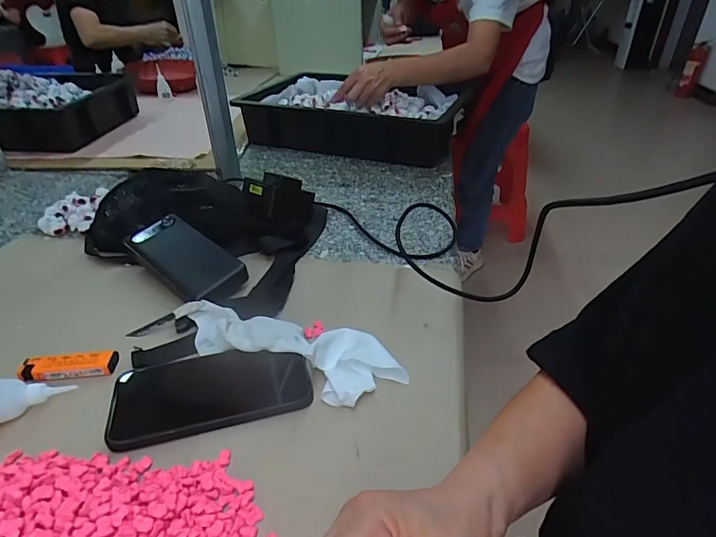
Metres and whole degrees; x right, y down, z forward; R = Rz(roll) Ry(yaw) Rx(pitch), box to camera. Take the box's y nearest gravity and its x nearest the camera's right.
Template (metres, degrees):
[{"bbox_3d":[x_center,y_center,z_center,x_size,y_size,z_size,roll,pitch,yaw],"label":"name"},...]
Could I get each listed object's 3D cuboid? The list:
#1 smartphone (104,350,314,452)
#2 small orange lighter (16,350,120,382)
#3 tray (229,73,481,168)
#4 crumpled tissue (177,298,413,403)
[{"bbox_3d":[-0.128,0.103,0.383,0.167,0.014,0.082,-8,34,-10],"label":"smartphone"},{"bbox_3d":[-0.268,0.091,0.409,0.080,0.015,0.022,-4,33,-3],"label":"small orange lighter"},{"bbox_3d":[0.000,-0.324,0.938,0.426,0.094,0.296,16,37,24],"label":"tray"},{"bbox_3d":[-0.071,0.067,0.421,0.232,0.028,0.076,14,36,22],"label":"crumpled tissue"}]

